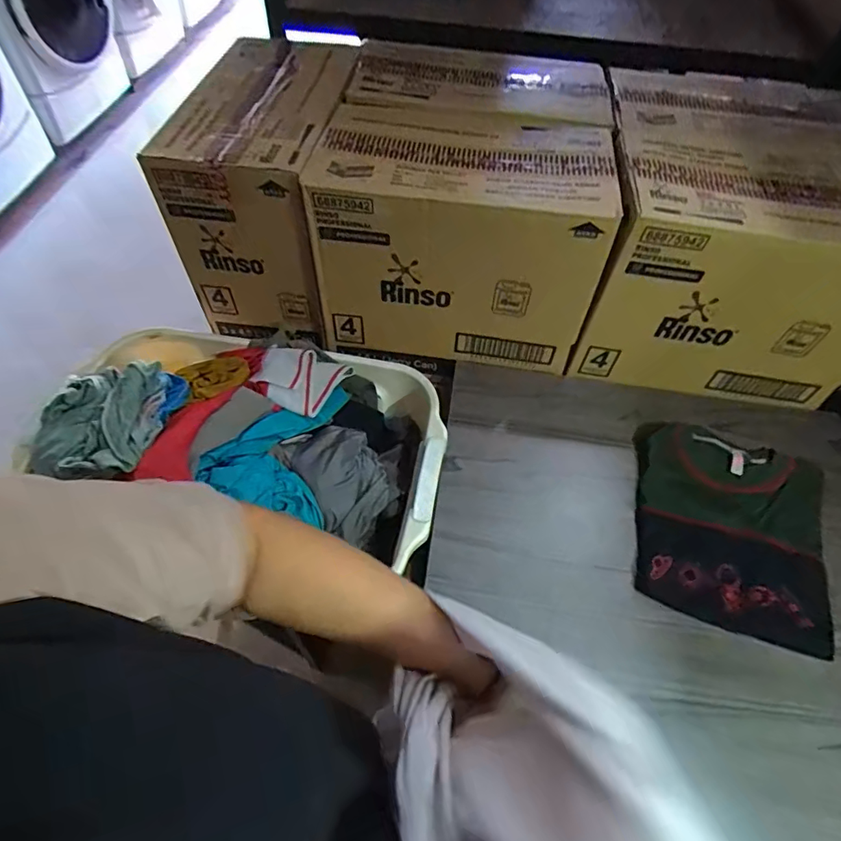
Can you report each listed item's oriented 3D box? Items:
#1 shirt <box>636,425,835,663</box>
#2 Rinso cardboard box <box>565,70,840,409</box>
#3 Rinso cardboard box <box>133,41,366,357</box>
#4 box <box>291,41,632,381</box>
[{"bbox_3d":[0.402,0.128,0.669,0.234,0.042,0.266,19,56,11],"label":"shirt"},{"bbox_3d":[0.461,-0.291,0.813,0.381,0.291,0.435,8,55,4],"label":"Rinso cardboard box"},{"bbox_3d":[-0.239,-0.394,0.854,0.223,0.300,0.412,2,55,-1],"label":"Rinso cardboard box"},{"bbox_3d":[0.068,-0.341,0.825,0.381,0.302,0.401,8,55,3],"label":"box"}]

